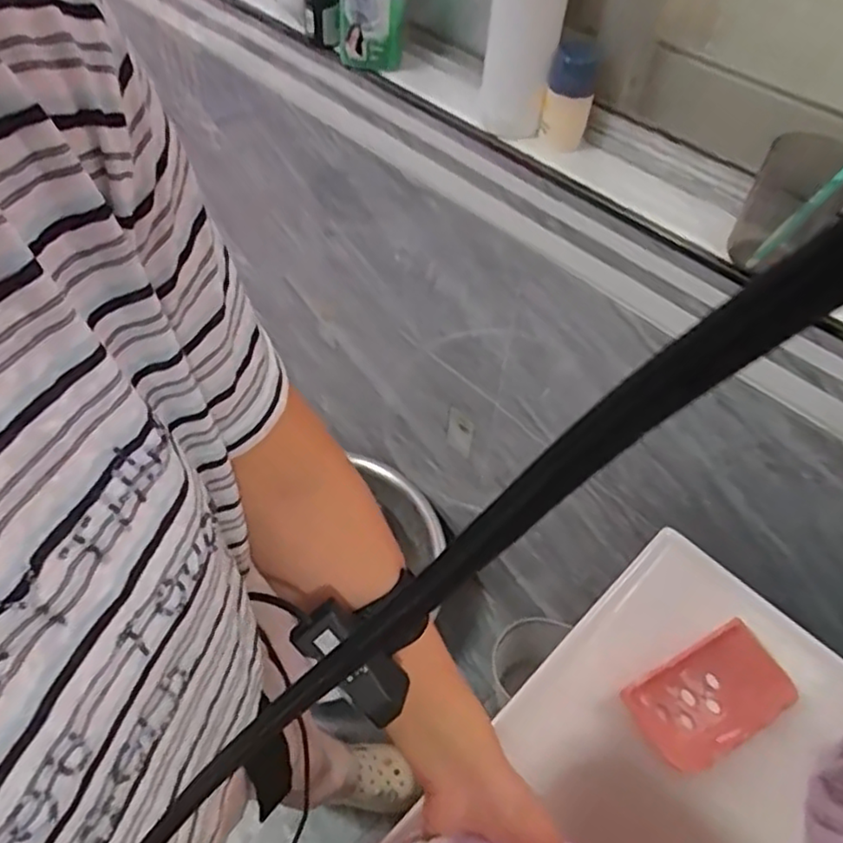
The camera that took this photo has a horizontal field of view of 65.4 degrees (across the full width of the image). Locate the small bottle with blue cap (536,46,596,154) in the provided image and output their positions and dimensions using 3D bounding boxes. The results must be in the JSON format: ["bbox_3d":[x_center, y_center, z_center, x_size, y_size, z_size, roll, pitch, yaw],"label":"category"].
[{"bbox_3d":[0.161,-0.360,0.717,0.049,0.110,0.059,11,53,6],"label":"small bottle with blue cap"}]

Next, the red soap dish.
[{"bbox_3d":[0.231,0.222,0.529,0.130,0.028,0.074,-22,57,-19],"label":"red soap dish"}]

